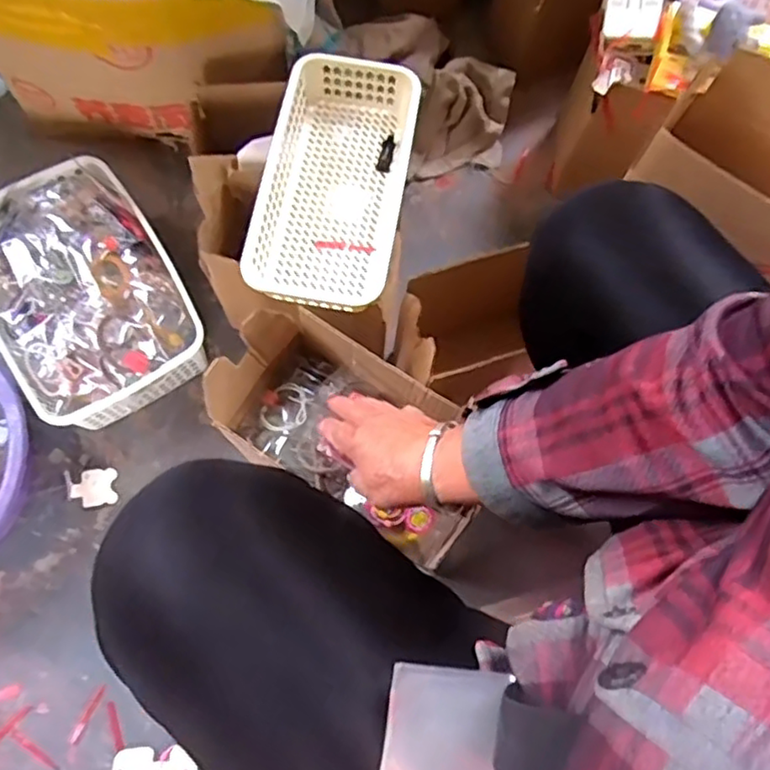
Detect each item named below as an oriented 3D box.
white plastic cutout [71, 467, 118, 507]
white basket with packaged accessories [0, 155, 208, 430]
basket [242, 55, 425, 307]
[{"bbox_3d":[-0.332,0.117,0.739,0.050,0.005,0.042,-6,73,-4],"label":"white plastic cutout"},{"bbox_3d":[-0.344,-0.102,0.754,0.196,0.108,0.299,-32,76,-12],"label":"white basket with packaged accessories"},{"bbox_3d":[-0.050,-0.202,0.644,0.134,0.044,0.263,9,72,1],"label":"basket"}]

